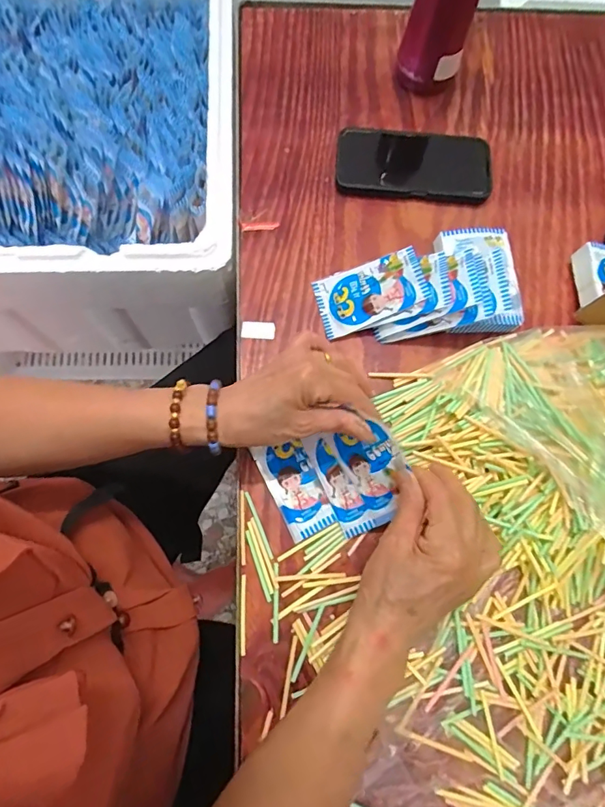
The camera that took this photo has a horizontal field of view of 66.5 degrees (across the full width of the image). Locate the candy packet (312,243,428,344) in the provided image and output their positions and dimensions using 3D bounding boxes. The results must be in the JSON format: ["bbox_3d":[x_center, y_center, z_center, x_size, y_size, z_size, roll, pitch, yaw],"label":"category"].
[{"bbox_3d":[0.064,-0.110,0.450,0.104,0.011,0.064,-22,69,16],"label":"candy packet"}]

